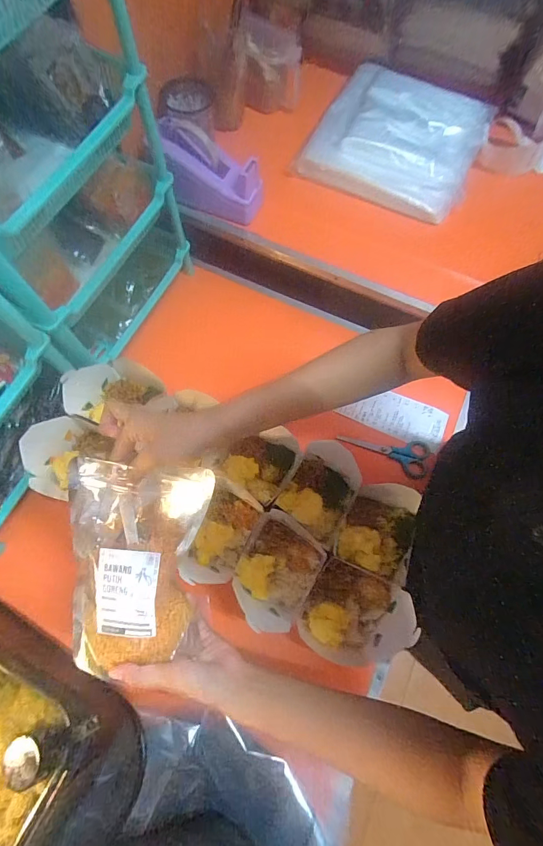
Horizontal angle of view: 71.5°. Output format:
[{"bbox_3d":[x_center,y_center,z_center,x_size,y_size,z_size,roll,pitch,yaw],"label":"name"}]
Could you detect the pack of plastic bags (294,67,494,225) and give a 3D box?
[{"bbox_3d":[0.240,-0.548,0.721,0.299,0.061,0.294,24,71,7],"label":"pack of plastic bags"}]

